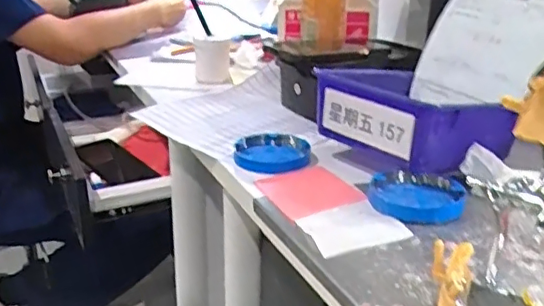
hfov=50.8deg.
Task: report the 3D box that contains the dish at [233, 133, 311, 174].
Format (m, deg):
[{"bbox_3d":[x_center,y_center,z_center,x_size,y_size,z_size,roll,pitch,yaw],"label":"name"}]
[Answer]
[{"bbox_3d":[0.001,0.000,0.591,0.076,0.020,0.064,1,22,-2],"label":"dish"}]

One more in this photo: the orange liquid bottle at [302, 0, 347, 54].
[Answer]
[{"bbox_3d":[0.073,-0.208,0.787,0.060,0.144,0.052,3,22,3],"label":"orange liquid bottle"}]

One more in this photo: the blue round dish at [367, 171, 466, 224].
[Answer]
[{"bbox_3d":[0.121,0.038,0.481,0.076,0.019,0.073,1,22,-1],"label":"blue round dish"}]

